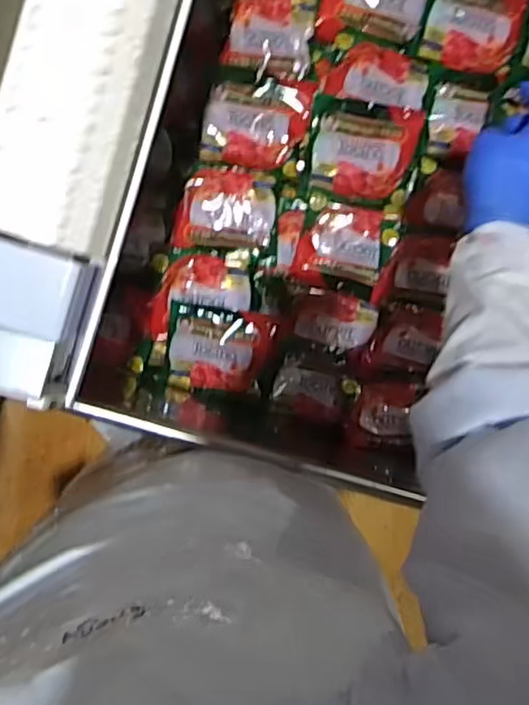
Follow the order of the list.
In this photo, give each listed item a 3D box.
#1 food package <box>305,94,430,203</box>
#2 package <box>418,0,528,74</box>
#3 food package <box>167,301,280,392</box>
[{"bbox_3d":[0.129,-0.262,0.857,0.143,0.026,0.123,6,98,-6],"label":"food package"},{"bbox_3d":[0.269,-0.420,0.838,0.122,0.013,0.113,12,97,-7],"label":"package"},{"bbox_3d":[-0.060,-0.002,0.896,0.144,0.036,0.116,7,97,-6],"label":"food package"}]

